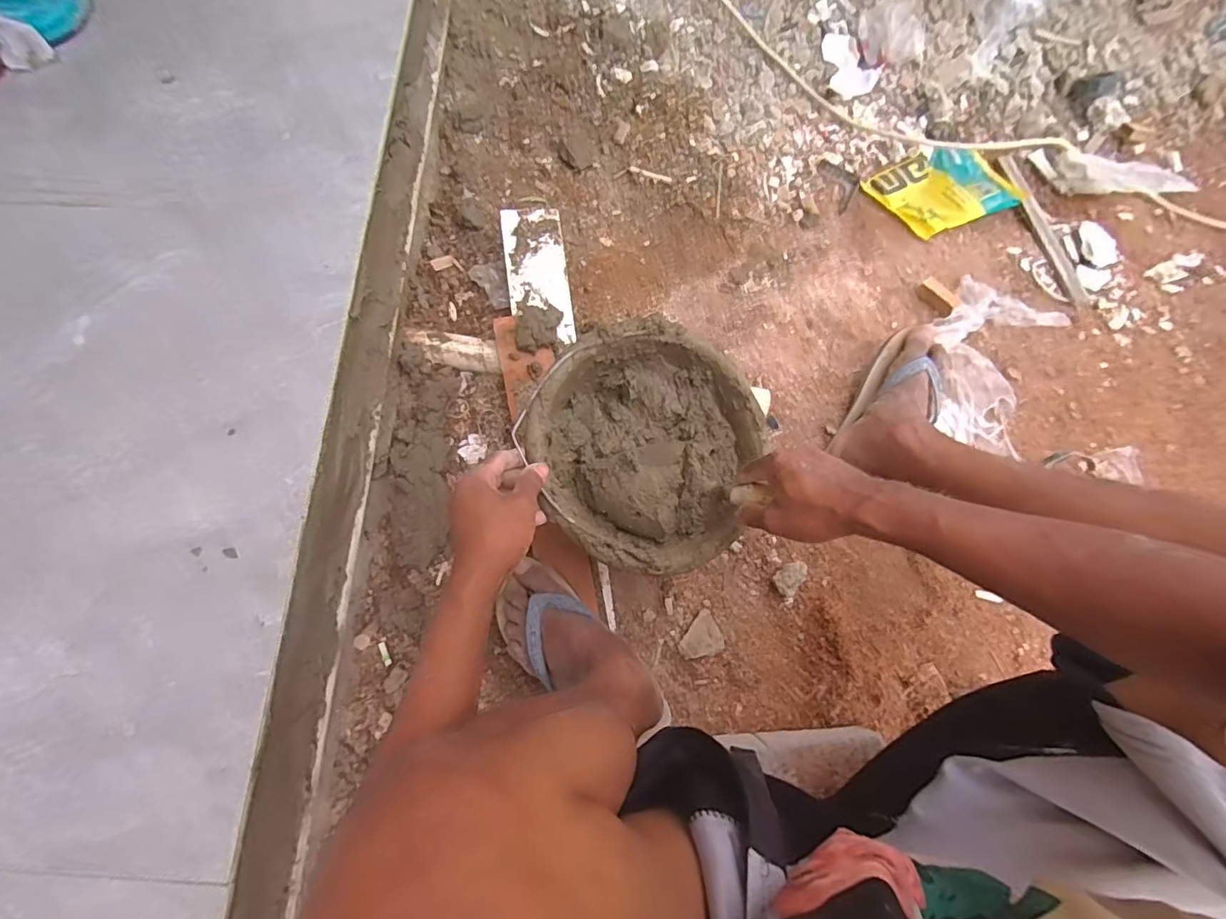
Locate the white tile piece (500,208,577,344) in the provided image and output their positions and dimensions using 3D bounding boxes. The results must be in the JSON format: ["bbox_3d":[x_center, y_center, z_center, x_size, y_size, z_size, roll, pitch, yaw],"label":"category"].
[{"bbox_3d":[-0.100,-0.246,0.724,0.079,0.012,0.188,-8,82,-4],"label":"white tile piece"}]

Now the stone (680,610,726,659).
[{"bbox_3d":[0.105,0.216,0.666,0.054,0.007,0.049,-20,72,-8],"label":"stone"}]

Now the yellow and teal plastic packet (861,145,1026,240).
[{"bbox_3d":[0.554,-0.456,0.904,0.228,0.027,0.158,-26,73,-10],"label":"yellow and teal plastic packet"}]

